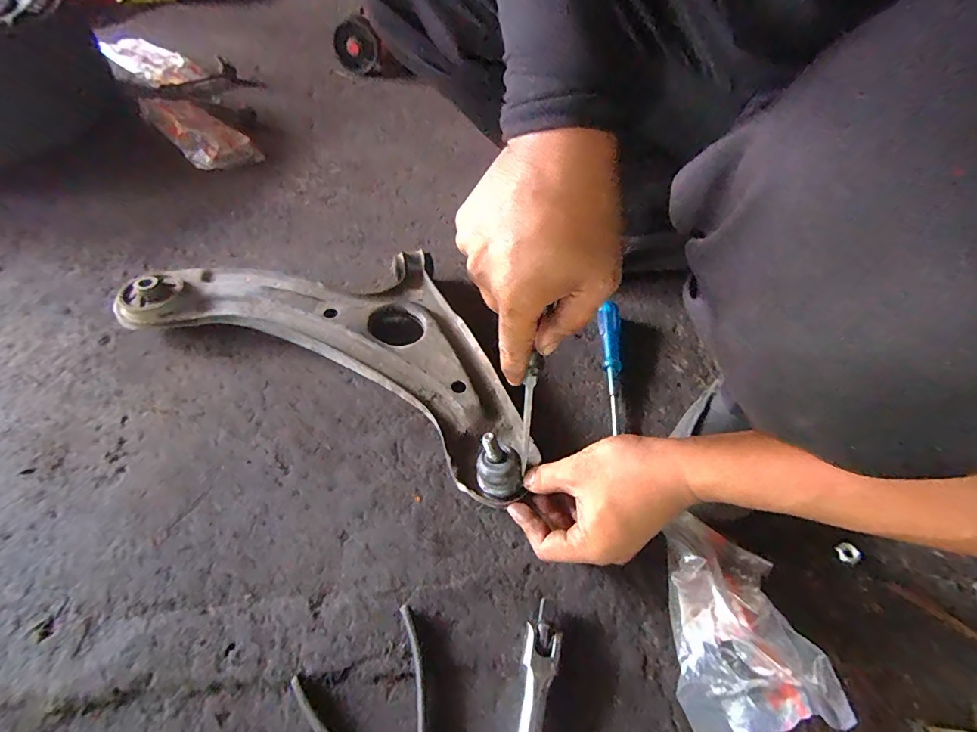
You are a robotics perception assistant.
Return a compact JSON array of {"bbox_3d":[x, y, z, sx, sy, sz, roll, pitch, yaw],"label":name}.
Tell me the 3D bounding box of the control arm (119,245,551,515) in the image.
[{"bbox_3d":[-0.144,-0.049,0.509,0.483,0.059,0.240,26,54,15],"label":"control arm"}]

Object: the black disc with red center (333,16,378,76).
[{"bbox_3d":[-0.311,-0.757,1.056,0.099,0.017,0.117,24,88,-28],"label":"black disc with red center"}]

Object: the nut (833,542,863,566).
[{"bbox_3d":[0.331,0.174,0.413,0.021,0.010,0.019,-10,53,-12],"label":"nut"}]

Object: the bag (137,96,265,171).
[{"bbox_3d":[-0.524,-0.428,0.802,0.250,0.044,0.111,38,58,23],"label":"bag"}]

